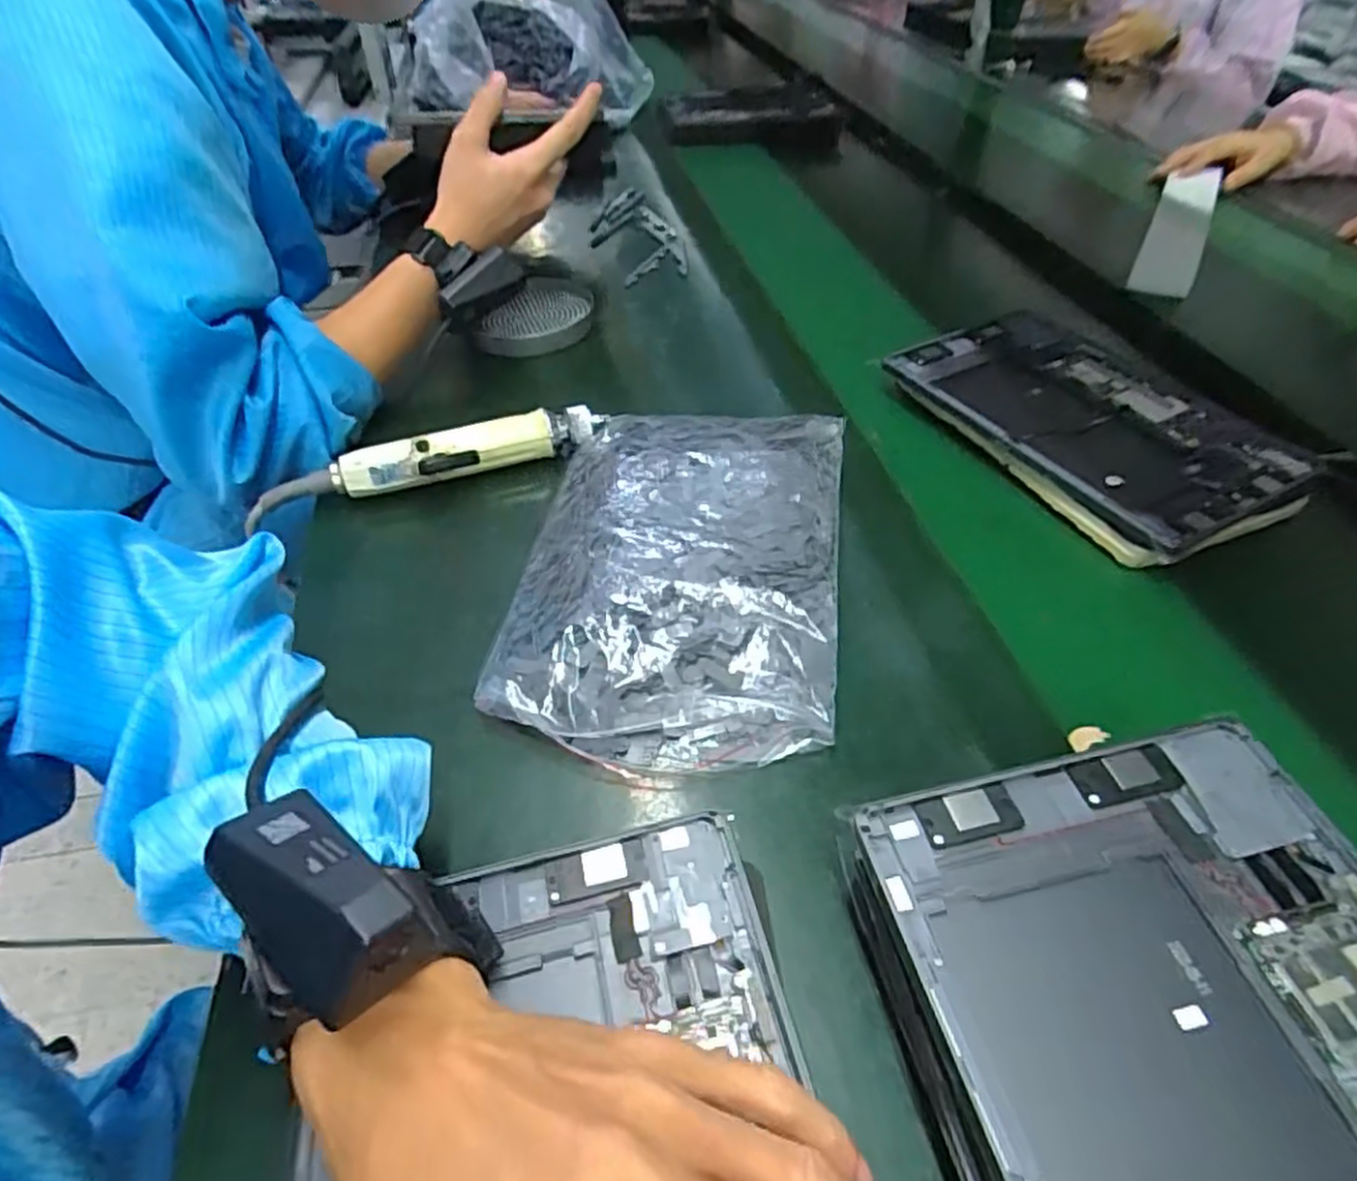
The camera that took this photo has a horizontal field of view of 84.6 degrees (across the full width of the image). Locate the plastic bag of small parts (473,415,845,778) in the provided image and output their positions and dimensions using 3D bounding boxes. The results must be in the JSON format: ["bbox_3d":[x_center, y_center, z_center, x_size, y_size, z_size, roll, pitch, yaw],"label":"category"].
[{"bbox_3d":[0.003,-0.023,0.445,0.181,0.026,0.273,7,52,7],"label":"plastic bag of small parts"}]

